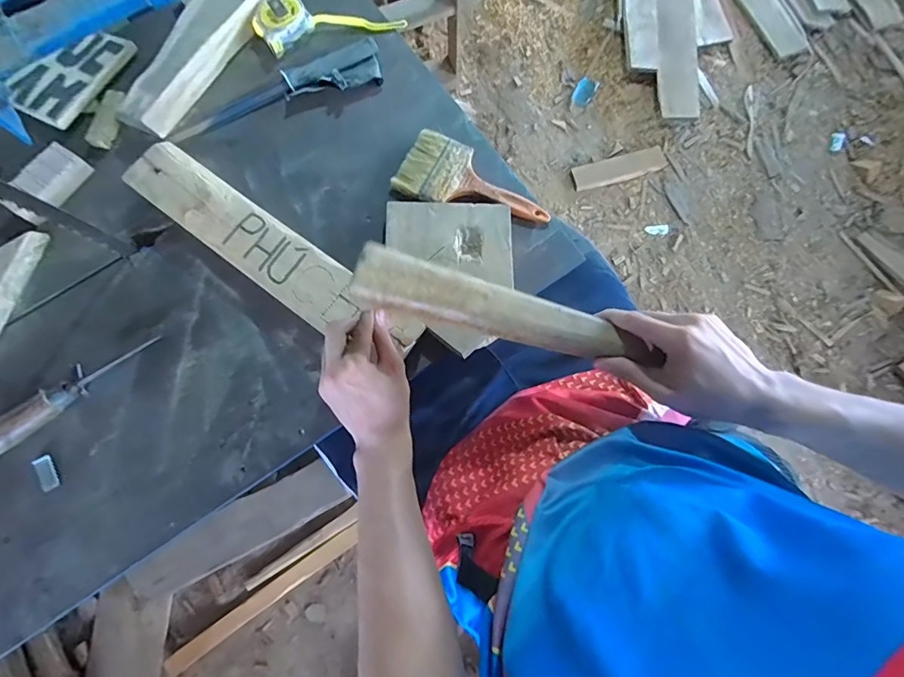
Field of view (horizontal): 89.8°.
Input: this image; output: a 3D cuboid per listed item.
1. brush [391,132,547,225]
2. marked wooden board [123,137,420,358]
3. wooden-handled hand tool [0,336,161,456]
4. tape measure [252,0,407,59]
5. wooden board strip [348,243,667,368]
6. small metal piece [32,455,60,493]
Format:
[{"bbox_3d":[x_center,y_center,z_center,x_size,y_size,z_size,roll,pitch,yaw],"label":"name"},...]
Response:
[{"bbox_3d":[0.028,-0.184,0.547,0.186,0.013,0.086,25,78,8],"label":"brush"},{"bbox_3d":[-0.204,-0.099,0.509,0.388,0.022,0.076,35,79,9],"label":"marked wooden board"},{"bbox_3d":[-0.425,0.059,0.490,0.205,0.034,0.031,-44,79,-9],"label":"wooden-handled hand tool"},{"bbox_3d":[-0.167,-0.436,0.613,0.195,0.035,0.056,-14,76,-2],"label":"tape measure"},{"bbox_3d":[0.046,-0.024,0.411,0.266,0.021,0.051,16,77,-2],"label":"wooden board strip"},{"bbox_3d":[-0.430,0.143,0.482,0.016,0.007,0.038,-33,77,-7],"label":"small metal piece"}]

